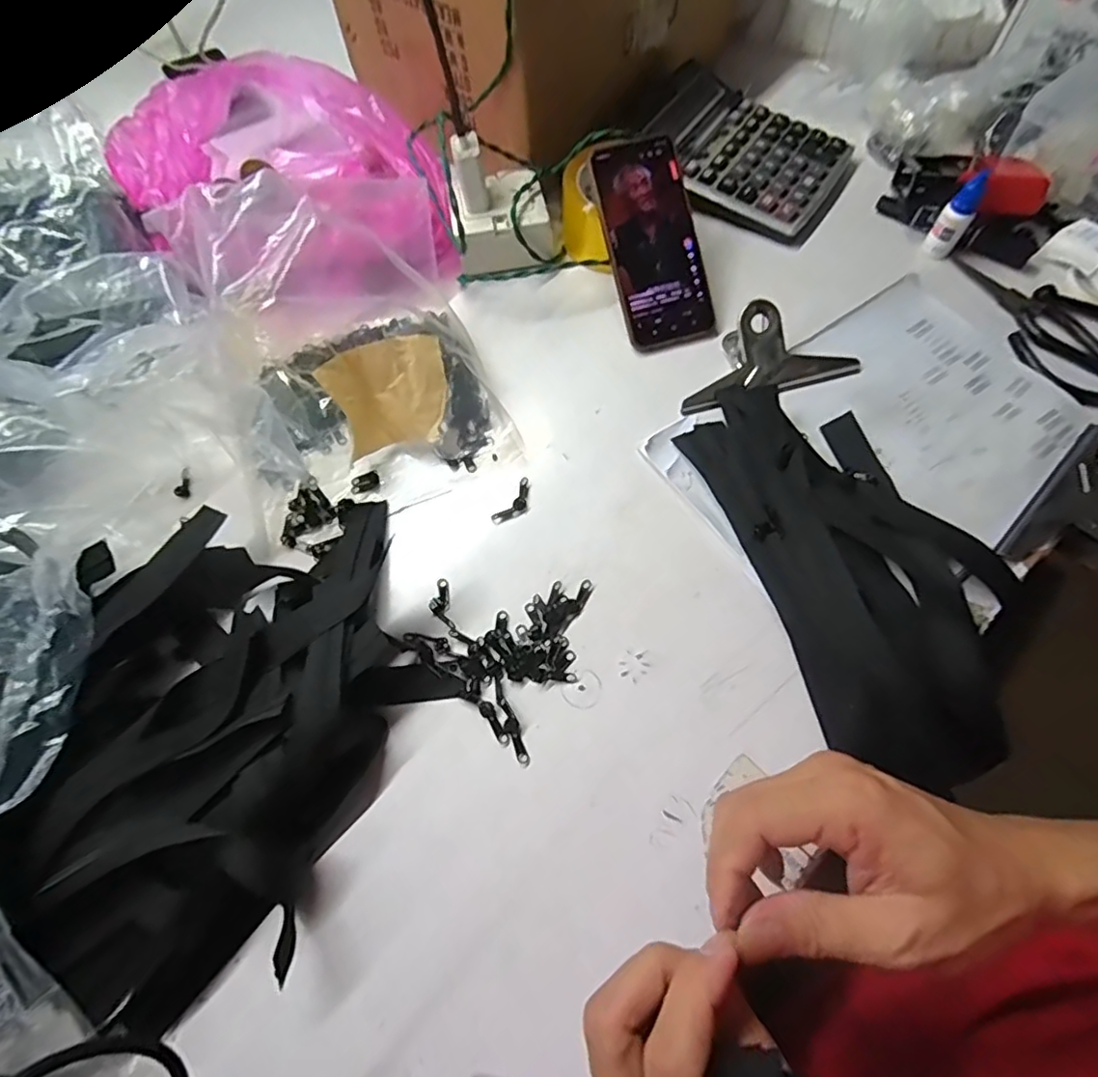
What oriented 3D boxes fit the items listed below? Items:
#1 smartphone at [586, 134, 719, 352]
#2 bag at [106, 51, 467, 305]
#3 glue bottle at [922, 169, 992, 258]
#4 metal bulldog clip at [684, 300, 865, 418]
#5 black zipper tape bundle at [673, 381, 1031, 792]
[{"bbox_3d":[0.088,-0.246,0.505,0.076,0.011,0.169,-17,97,-7],"label":"smartphone"},{"bbox_3d":[-0.250,-0.330,0.550,0.235,0.133,0.354,-40,68,-16],"label":"bag"},{"bbox_3d":[0.353,-0.279,0.519,0.026,0.067,0.021,30,69,16],"label":"glue bottle"},{"bbox_3d":[0.172,-0.152,0.476,0.147,0.040,0.072,-12,63,-4],"label":"metal bulldog clip"},{"bbox_3d":[0.215,0.005,0.409,0.156,0.035,0.291,-17,64,-6],"label":"black zipper tape bundle"}]

